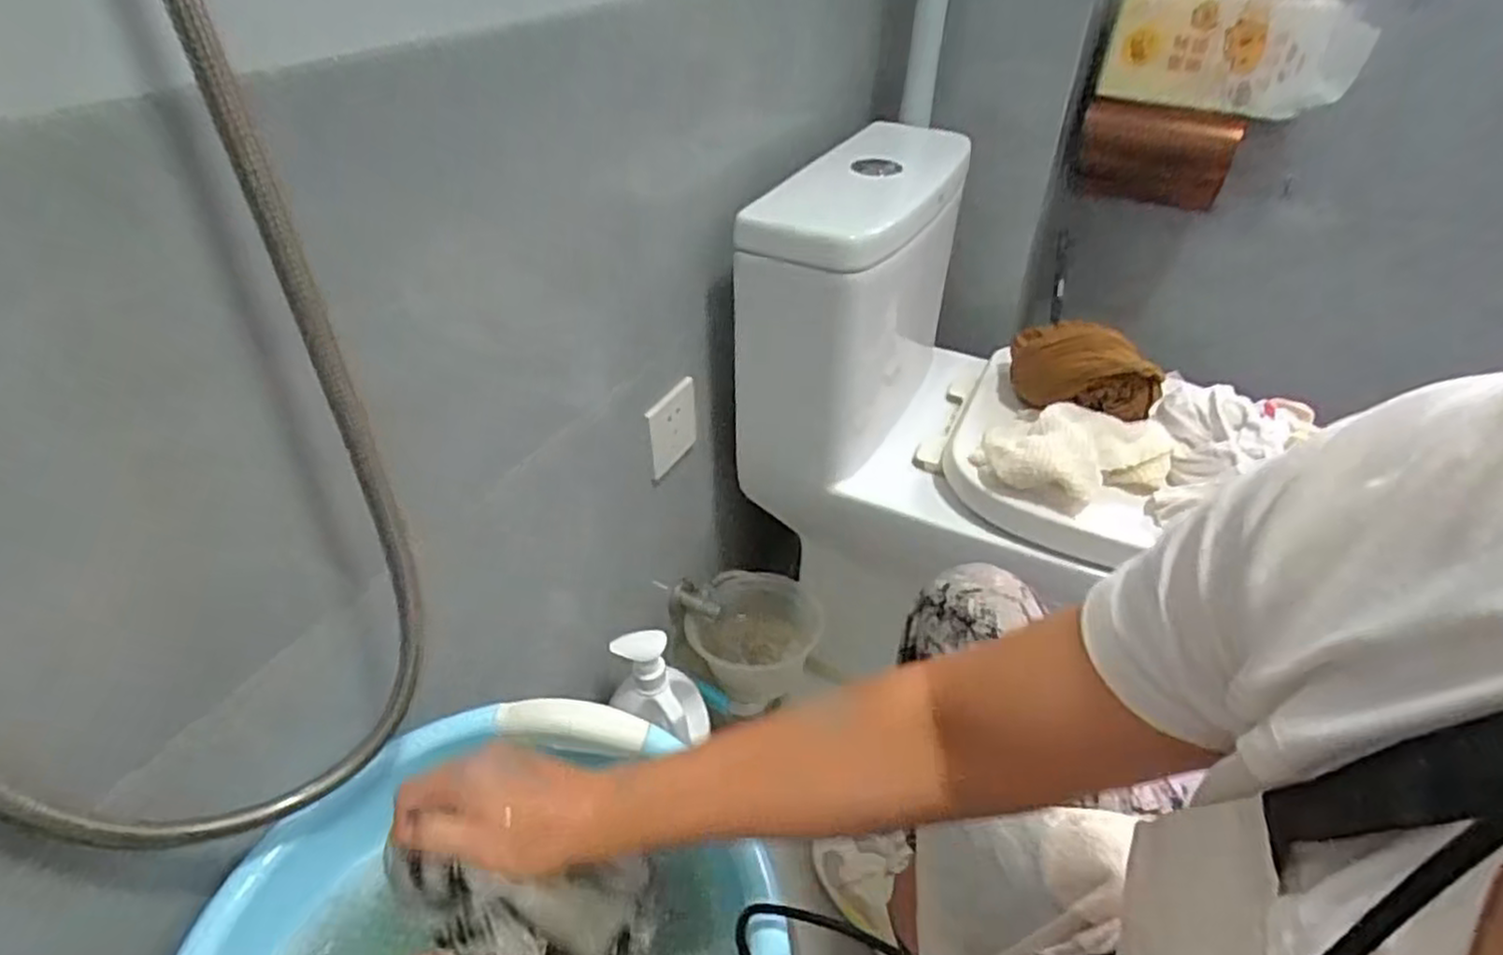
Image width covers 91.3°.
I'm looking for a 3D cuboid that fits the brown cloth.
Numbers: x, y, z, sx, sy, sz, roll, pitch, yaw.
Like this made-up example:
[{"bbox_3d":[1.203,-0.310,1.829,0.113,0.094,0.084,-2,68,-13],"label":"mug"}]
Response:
[{"bbox_3d":[0.358,-0.124,0.827,0.076,0.089,0.178,-25,46,-28],"label":"brown cloth"}]

